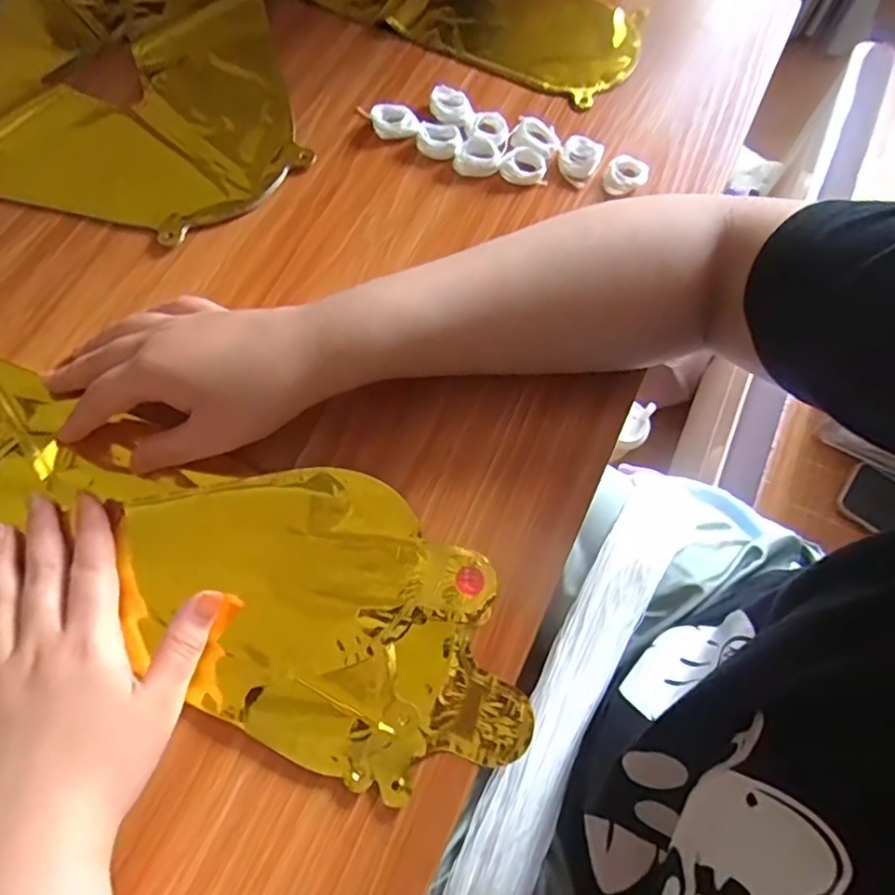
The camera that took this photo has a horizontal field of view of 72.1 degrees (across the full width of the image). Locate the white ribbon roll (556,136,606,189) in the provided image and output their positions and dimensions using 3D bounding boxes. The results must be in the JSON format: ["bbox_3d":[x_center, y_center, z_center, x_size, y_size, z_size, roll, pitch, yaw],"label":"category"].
[{"bbox_3d":[0.093,-0.203,0.432,0.027,0.015,0.028,1,68,-3],"label":"white ribbon roll"}]

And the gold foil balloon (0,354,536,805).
[{"bbox_3d":[-0.158,0.044,0.326,0.423,0.019,0.131,23,69,5],"label":"gold foil balloon"}]

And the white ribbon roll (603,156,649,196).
[{"bbox_3d":[0.124,-0.188,0.429,0.029,0.018,0.021,22,69,6],"label":"white ribbon roll"}]

